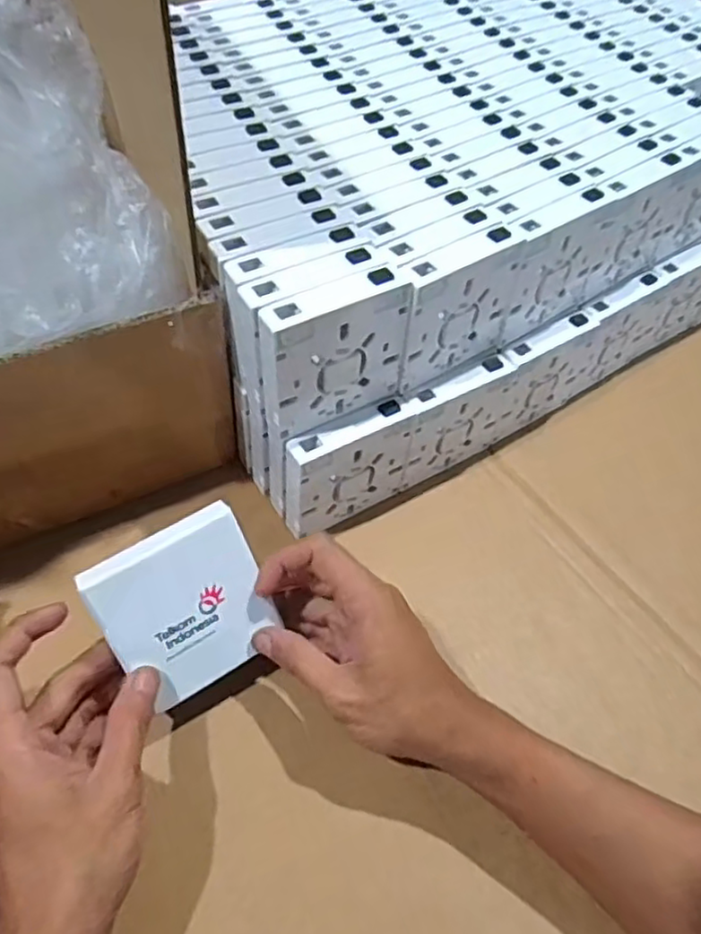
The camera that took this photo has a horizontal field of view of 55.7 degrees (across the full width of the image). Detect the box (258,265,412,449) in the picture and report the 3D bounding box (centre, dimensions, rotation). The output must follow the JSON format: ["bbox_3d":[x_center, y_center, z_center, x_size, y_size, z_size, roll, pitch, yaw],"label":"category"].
[{"bbox_3d":[-0.008,-0.064,0.384,0.086,0.085,0.023,-24,60,-22],"label":"box"}]

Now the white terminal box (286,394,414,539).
[{"bbox_3d":[0.000,0.003,0.443,0.088,0.083,0.024,-23,59,-21],"label":"white terminal box"}]

